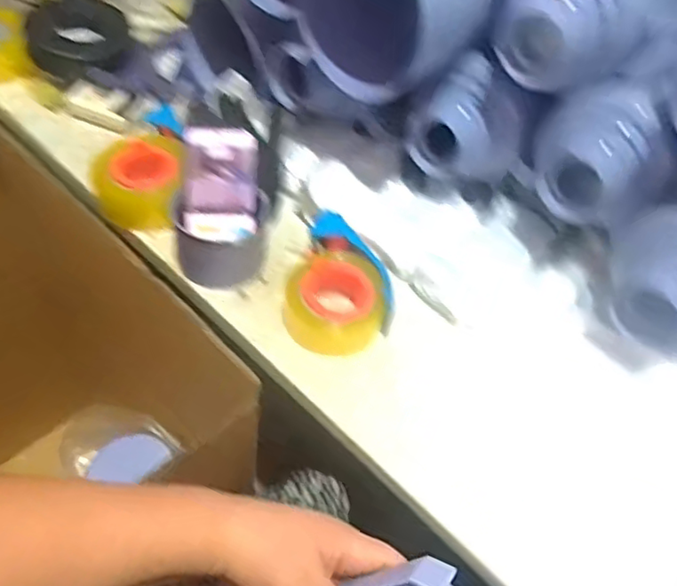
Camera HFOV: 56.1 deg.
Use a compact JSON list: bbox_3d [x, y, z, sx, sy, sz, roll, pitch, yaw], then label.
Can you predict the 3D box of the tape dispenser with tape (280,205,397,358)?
[{"bbox_3d":[0.007,-0.005,0.712,0.115,0.065,0.151,15,48,8],"label":"tape dispenser with tape"}]

